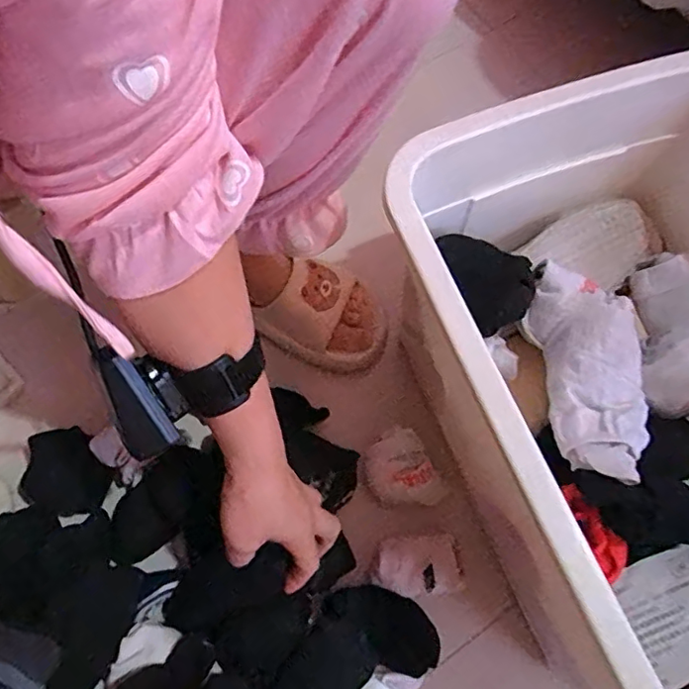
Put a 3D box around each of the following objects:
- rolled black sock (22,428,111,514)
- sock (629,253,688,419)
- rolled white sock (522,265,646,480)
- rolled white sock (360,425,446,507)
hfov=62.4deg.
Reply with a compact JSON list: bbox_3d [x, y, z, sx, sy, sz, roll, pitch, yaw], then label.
[{"bbox_3d":[-0.274,0.126,0.559,0.078,0.048,0.076,0,68,-1],"label":"rolled black sock"},{"bbox_3d":[0.296,-0.004,0.489,0.088,0.052,0.179,11,49,4],"label":"sock"},{"bbox_3d":[0.198,0.021,0.466,0.079,0.059,0.190,-2,68,-1],"label":"rolled white sock"},{"bbox_3d":[0.053,0.123,0.553,0.066,0.036,0.080,-23,70,-9],"label":"rolled white sock"}]

